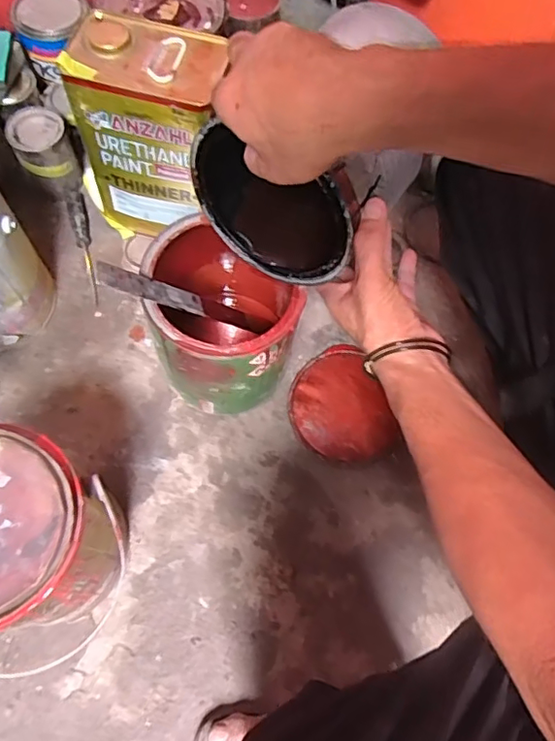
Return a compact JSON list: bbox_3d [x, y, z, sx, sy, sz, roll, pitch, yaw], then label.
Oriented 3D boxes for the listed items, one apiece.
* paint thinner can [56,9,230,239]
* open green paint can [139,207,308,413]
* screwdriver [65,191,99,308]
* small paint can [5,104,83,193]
[{"bbox_3d":[-0.145,-0.288,0.695,0.159,0.225,0.122,13,68,2],"label":"paint thinner can"},{"bbox_3d":[-0.060,-0.065,0.652,0.152,0.198,0.177,-6,69,-5],"label":"open green paint can"},{"bbox_3d":[-0.271,-0.176,0.793,0.023,0.027,0.184,-15,70,-8],"label":"screwdriver"},{"bbox_3d":[-0.324,-0.305,0.789,0.073,0.099,0.070,1,68,-2],"label":"small paint can"}]

